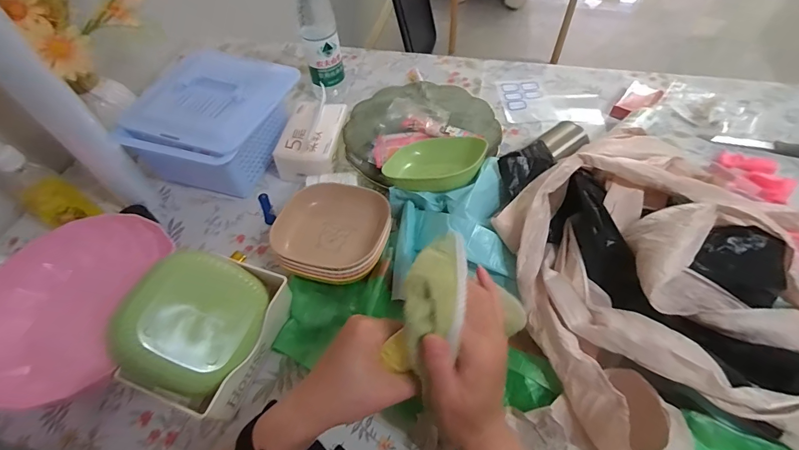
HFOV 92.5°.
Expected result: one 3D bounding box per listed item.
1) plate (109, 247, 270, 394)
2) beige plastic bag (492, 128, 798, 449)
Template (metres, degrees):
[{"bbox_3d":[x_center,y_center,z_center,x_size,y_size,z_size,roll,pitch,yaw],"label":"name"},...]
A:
[{"bbox_3d":[-0.212,0.096,0.400,0.129,0.023,0.135,35,55,-21],"label":"plate"},{"bbox_3d":[0.340,0.067,0.414,0.442,0.124,0.380,9,56,10],"label":"beige plastic bag"}]

